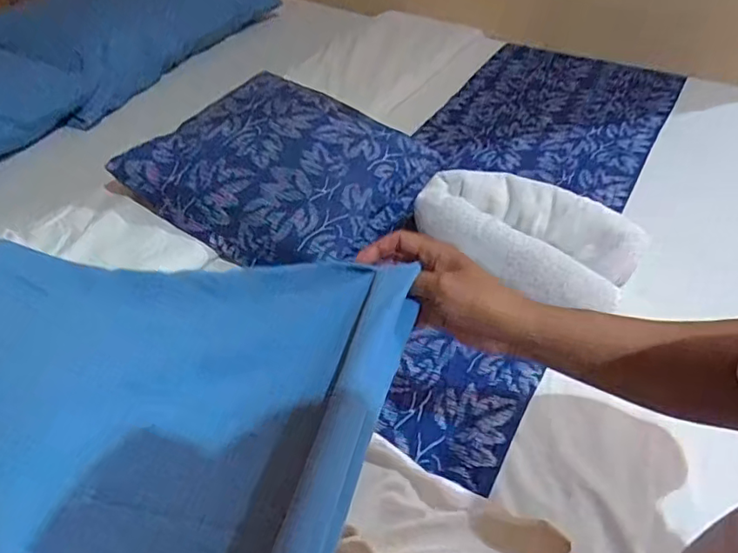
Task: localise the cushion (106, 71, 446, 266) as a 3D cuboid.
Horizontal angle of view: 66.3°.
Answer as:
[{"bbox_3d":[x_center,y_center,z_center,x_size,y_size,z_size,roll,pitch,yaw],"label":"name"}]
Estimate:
[{"bbox_3d":[-0.114,-0.175,0.860,0.325,0.116,0.345,24,47,22],"label":"cushion"}]

